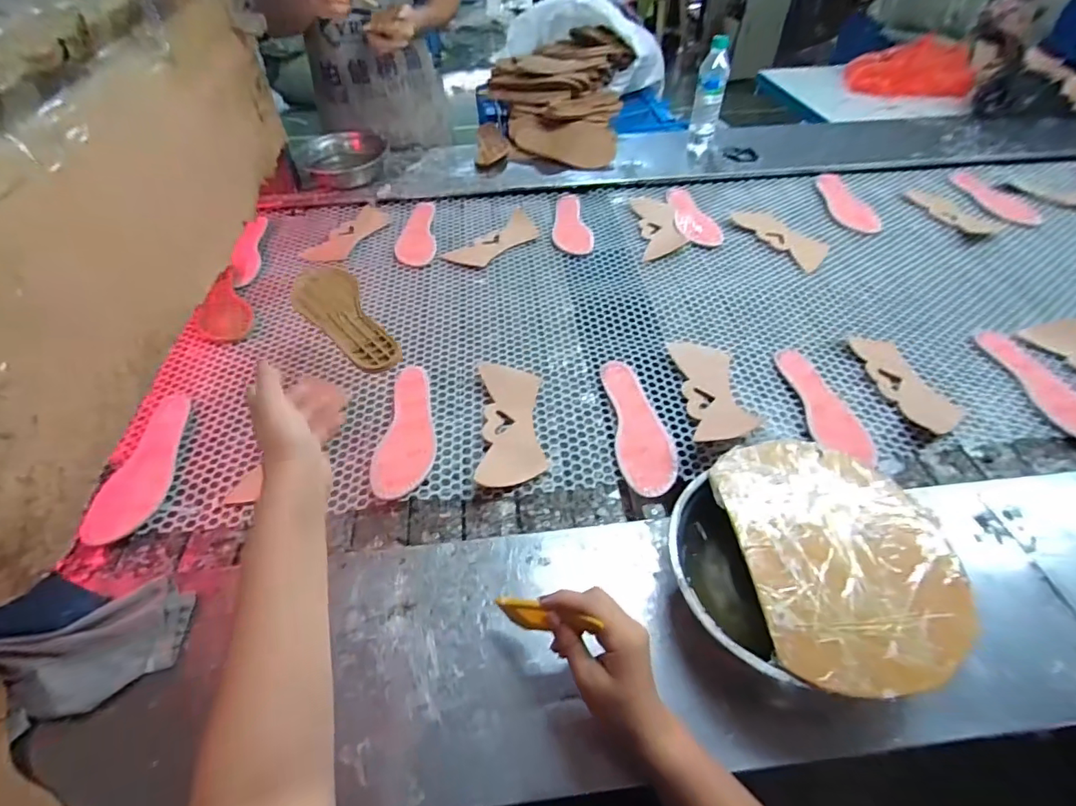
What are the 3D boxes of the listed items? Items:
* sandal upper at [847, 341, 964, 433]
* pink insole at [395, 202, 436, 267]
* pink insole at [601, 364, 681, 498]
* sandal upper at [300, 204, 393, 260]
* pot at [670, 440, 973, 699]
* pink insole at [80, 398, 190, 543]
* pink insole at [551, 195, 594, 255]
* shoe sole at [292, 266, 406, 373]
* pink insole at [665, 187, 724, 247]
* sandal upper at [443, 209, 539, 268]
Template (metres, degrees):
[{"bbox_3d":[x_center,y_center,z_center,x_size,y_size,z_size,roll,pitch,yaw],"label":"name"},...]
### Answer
[{"bbox_3d":[0.542,-0.034,0.733,0.087,0.015,0.196,-9,50,-7],"label":"sandal upper"},{"bbox_3d":[-0.251,-0.354,1.031,0.076,0.004,0.231,-5,49,-4],"label":"pink insole"},{"bbox_3d":[0.141,0.024,0.694,0.076,0.014,0.236,-3,49,-2],"label":"pink insole"},{"bbox_3d":[-0.384,-0.349,1.034,0.092,0.008,0.207,22,54,13],"label":"sandal upper"},{"bbox_3d":[0.258,0.168,0.500,0.243,0.111,0.231,0,49,0],"label":"pot"},{"bbox_3d":[-0.522,0.078,0.662,0.082,0.008,0.225,-8,50,-7],"label":"pink insole"},{"bbox_3d":[0.072,-0.385,1.051,0.078,0.008,0.239,0,49,0],"label":"pink insole"},{"bbox_3d":[-0.255,-0.111,0.646,0.078,0.018,0.219,-28,53,-21],"label":"shoe sole"},{"bbox_3d":[0.330,-0.404,1.061,0.081,0.007,0.241,-1,49,0],"label":"pink insole"},{"bbox_3d":[-0.077,-0.334,1.014,0.097,0.004,0.230,32,57,25],"label":"sandal upper"}]

